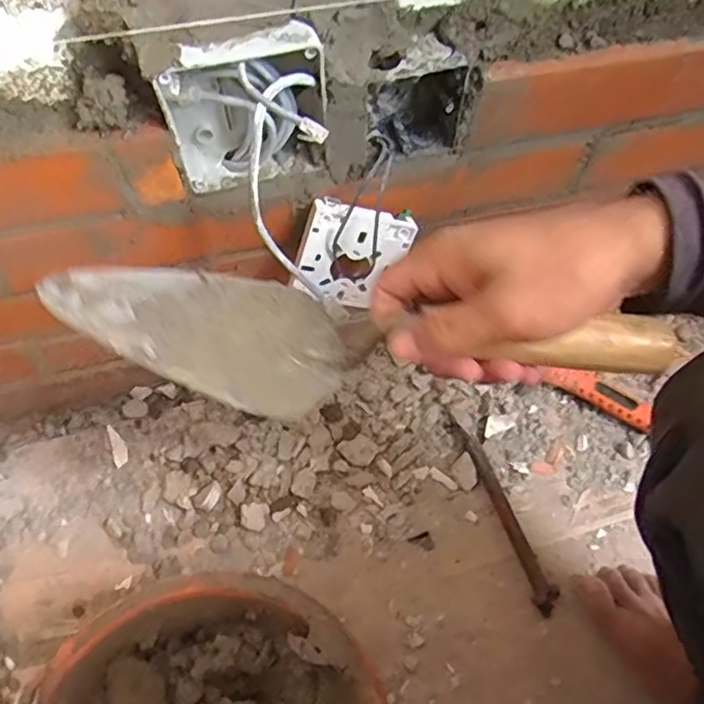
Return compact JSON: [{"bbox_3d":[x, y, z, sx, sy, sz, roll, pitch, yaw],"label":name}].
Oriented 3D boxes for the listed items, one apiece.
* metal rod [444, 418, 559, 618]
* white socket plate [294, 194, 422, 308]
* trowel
[{"bbox_3d":[0.150,0.157,0.602,0.022,0.018,0.202,-20,65,-11],"label":"metal rod"},{"bbox_3d":[0.000,-0.079,0.493,0.083,0.087,0.014,8,39,-20],"label":"white socket plate"},{"bbox_3d":[0.002,-0.006,0.316,0.305,0.051,0.082,5,63,3],"label":"trowel"}]

